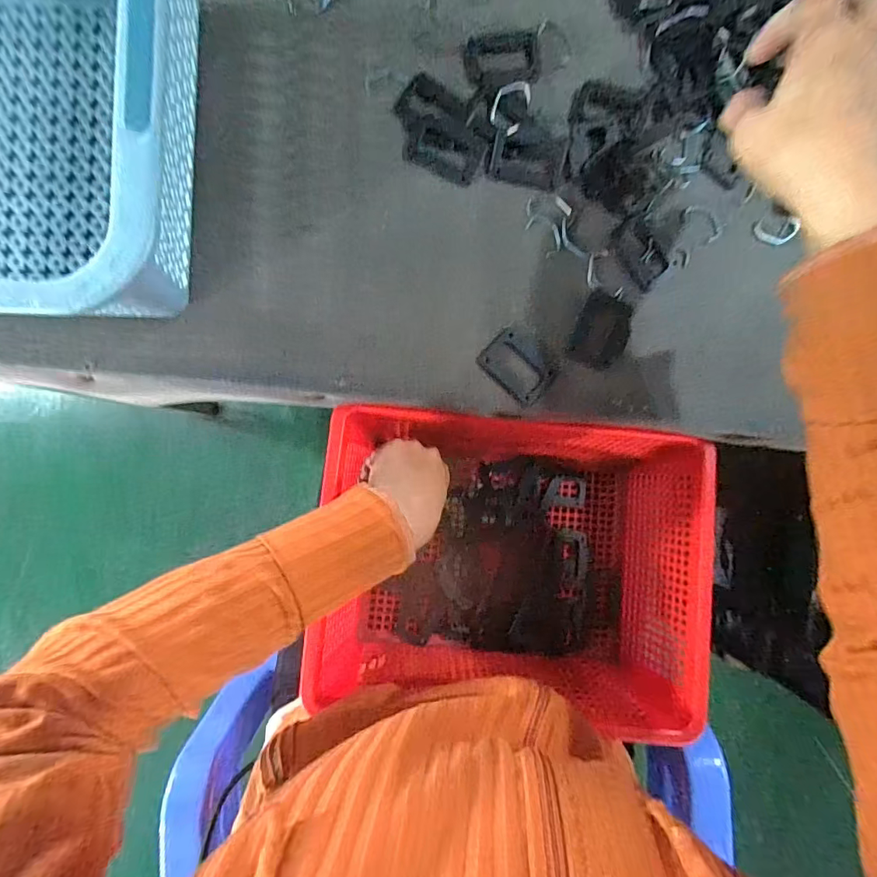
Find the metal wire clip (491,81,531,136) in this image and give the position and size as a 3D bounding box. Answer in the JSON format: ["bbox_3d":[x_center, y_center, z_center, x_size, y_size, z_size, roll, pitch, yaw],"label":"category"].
[{"bbox_3d":[0.051,-0.238,0.334,0.025,0.006,0.042,24,87,-1],"label":"metal wire clip"}]

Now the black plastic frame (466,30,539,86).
[{"bbox_3d":[0.047,-0.273,0.336,0.056,0.004,0.036,-11,88,-2],"label":"black plastic frame"}]

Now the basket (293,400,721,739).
[{"bbox_3d":[0.060,0.109,0.403,0.292,0.108,0.195,6,88,-1],"label":"basket"}]

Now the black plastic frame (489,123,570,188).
[{"bbox_3d":[0.065,-0.202,0.333,0.052,0.004,0.041,12,87,-1],"label":"black plastic frame"}]

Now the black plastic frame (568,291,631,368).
[{"bbox_3d":[0.119,-0.078,0.339,0.037,0.004,0.052,21,87,-1],"label":"black plastic frame"}]

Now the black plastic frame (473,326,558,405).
[{"bbox_3d":[0.058,-0.052,0.334,0.052,0.004,0.041,45,87,0],"label":"black plastic frame"}]

